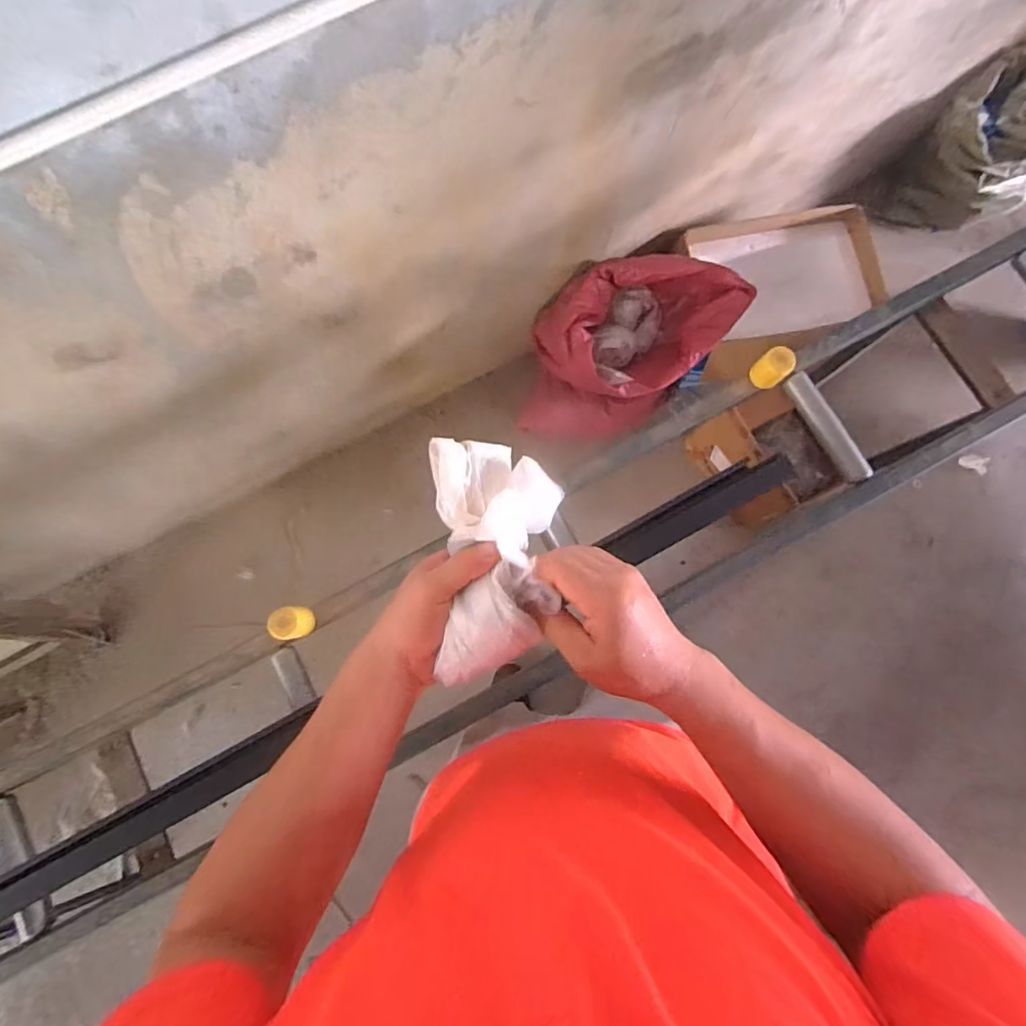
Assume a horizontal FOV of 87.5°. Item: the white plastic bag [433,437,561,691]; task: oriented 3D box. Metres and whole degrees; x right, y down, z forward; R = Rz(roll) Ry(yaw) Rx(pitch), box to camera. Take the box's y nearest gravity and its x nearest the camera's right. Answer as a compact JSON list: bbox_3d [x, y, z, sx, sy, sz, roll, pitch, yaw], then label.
[{"bbox_3d":[-0.013,0.030,0.408,0.095,0.043,0.181,0,74,1],"label":"white plastic bag"}]

